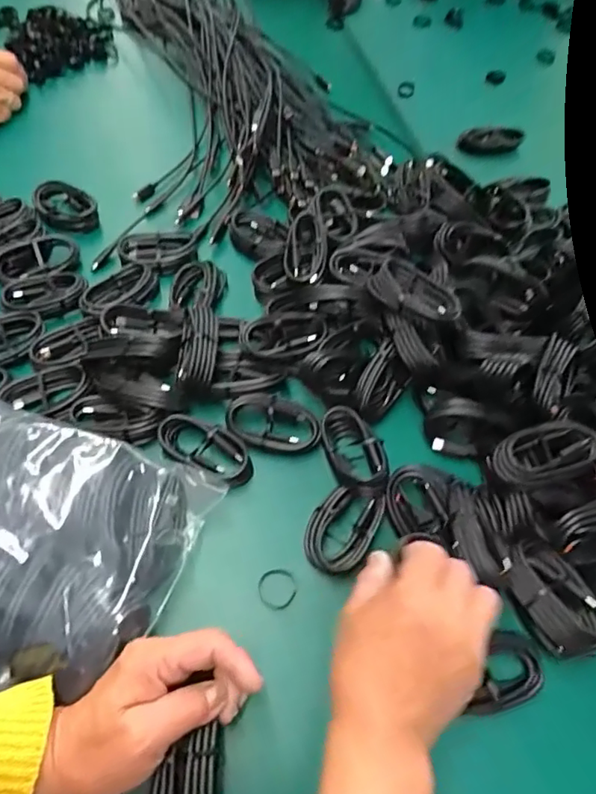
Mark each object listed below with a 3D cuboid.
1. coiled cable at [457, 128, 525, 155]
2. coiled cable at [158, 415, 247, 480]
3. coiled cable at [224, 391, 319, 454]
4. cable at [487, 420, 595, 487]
[{"bbox_3d":[0.232,-0.310,0.654,0.074,0.032,0.018,-2,58,-4],"label":"coiled cable"},{"bbox_3d":[-0.074,0.038,0.413,0.071,0.019,0.035,19,59,9],"label":"coiled cable"},{"bbox_3d":[-0.019,0.019,0.424,0.072,0.016,0.042,14,58,6],"label":"coiled cable"},{"bbox_3d":[0.172,0.041,0.379,0.074,0.025,0.040,-20,61,-15],"label":"cable"}]

